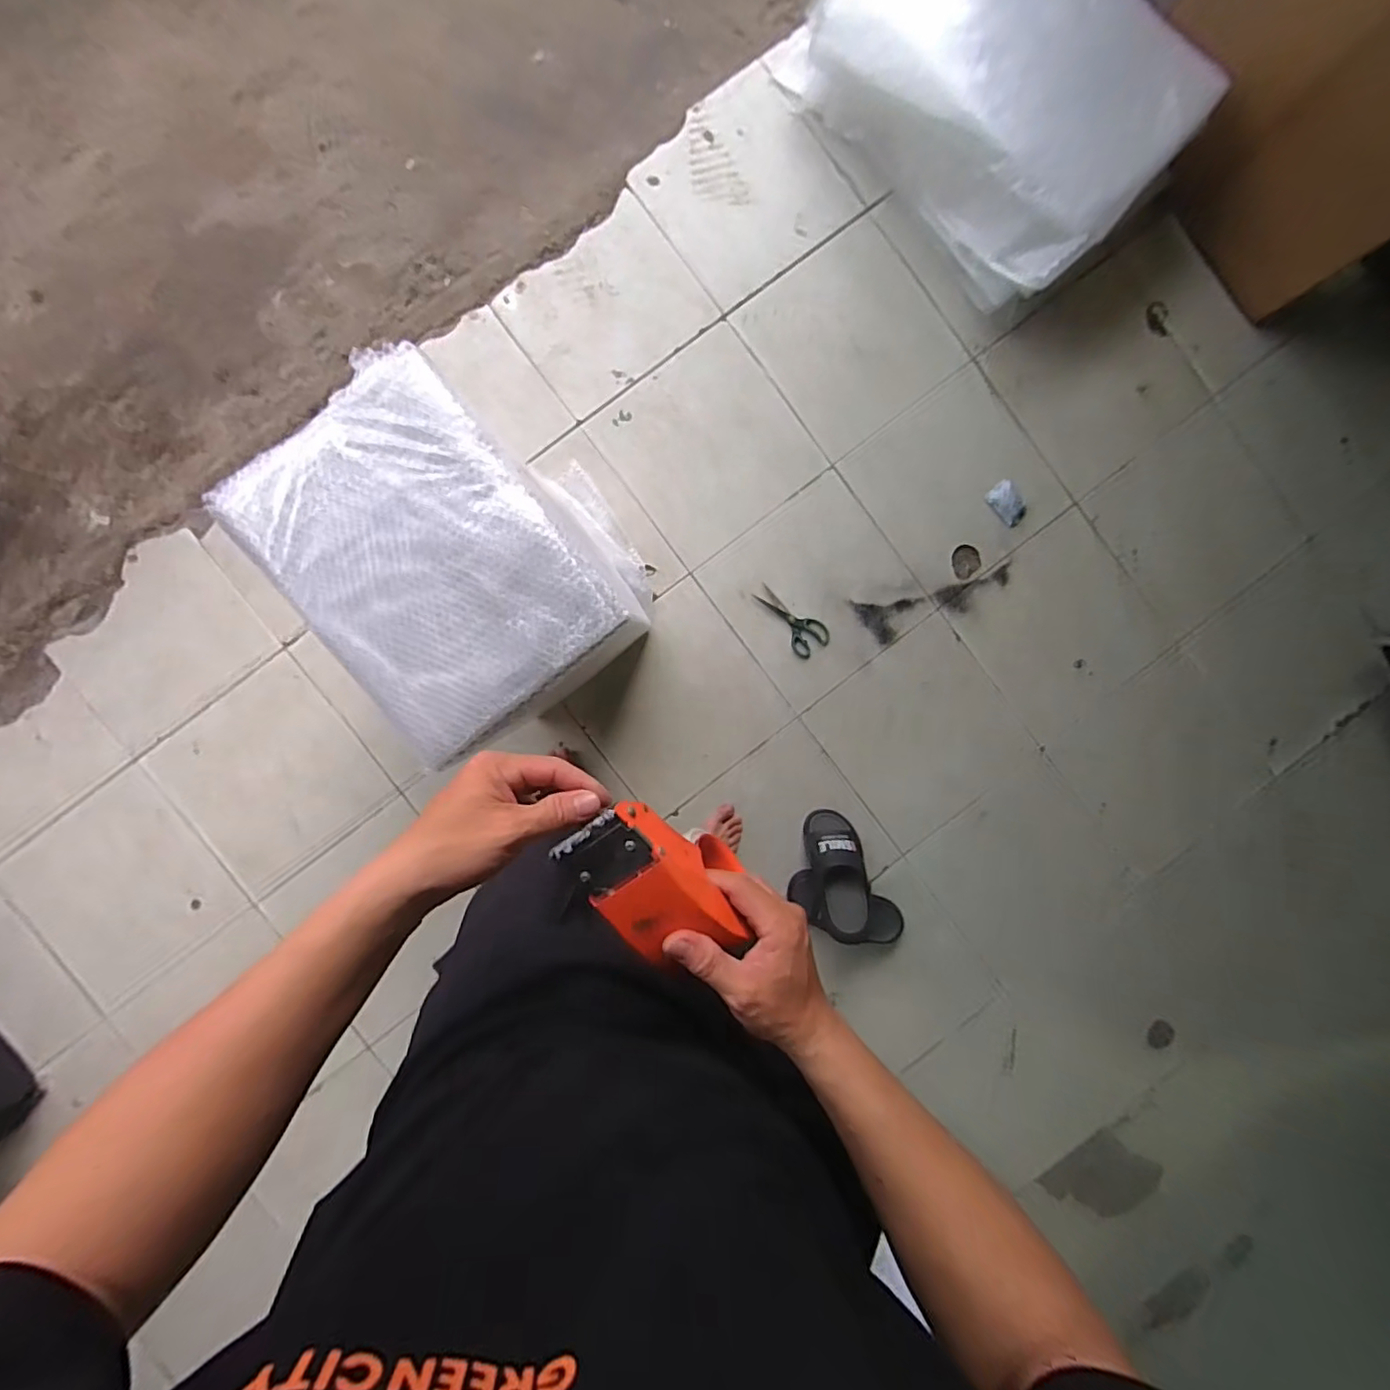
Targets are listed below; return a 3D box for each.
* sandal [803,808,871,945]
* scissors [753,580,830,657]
[{"bbox_3d":[0.308,0.380,1.264,0.117,0.090,0.274,-6,66,-1],"label":"sandal"},{"bbox_3d":[0.220,-0.175,1.321,0.088,0.008,0.189,-37,92,-1],"label":"scissors"}]

